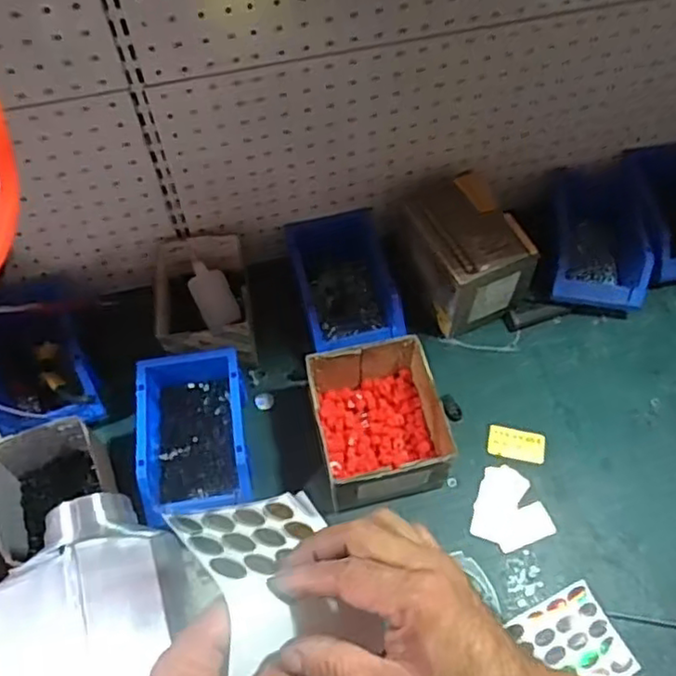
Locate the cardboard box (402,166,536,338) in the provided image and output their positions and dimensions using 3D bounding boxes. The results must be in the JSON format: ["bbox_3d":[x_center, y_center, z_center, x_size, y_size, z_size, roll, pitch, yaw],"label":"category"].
[{"bbox_3d":[0.155,-0.107,0.827,0.122,0.129,0.154,-21,61,-12],"label":"cardboard box"}]

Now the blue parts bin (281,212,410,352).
[{"bbox_3d":[0.007,-0.066,0.828,0.116,0.082,0.162,-12,59,-6],"label":"blue parts bin"}]

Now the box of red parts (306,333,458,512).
[{"bbox_3d":[0.044,0.098,0.733,0.128,0.097,0.157,-11,59,-6],"label":"box of red parts"}]

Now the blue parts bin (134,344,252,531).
[{"bbox_3d":[-0.159,0.109,0.735,0.118,0.063,0.181,-7,59,-4],"label":"blue parts bin"}]

